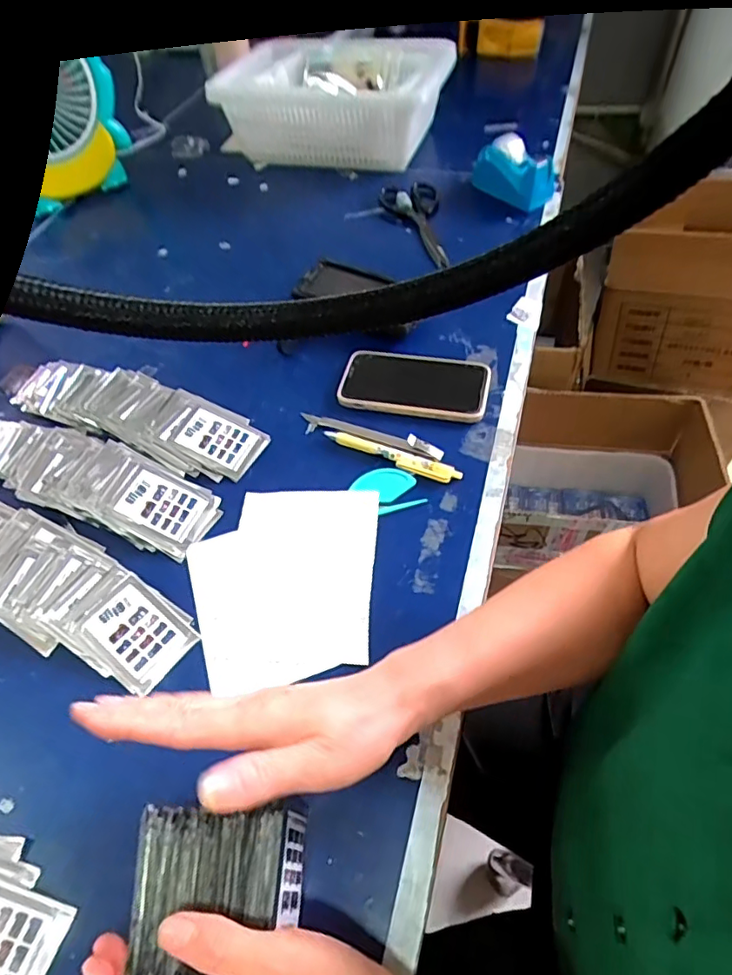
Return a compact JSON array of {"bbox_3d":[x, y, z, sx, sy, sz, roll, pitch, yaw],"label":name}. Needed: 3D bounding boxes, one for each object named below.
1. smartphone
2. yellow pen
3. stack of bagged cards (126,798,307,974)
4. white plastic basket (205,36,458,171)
[{"bbox_3d":[0.049,-0.107,0.565,0.151,0.012,0.078,9,55,12],"label":"smartphone"},{"bbox_3d":[0.022,-0.031,0.519,0.138,0.009,0.019,18,57,18],"label":"yellow pen"},{"bbox_3d":[-0.083,0.229,0.309,0.085,0.047,0.080,-3,53,3],"label":"stack of bagged cards"},{"bbox_3d":[-0.033,-0.641,0.899,0.302,0.109,0.266,12,55,14],"label":"white plastic basket"}]

